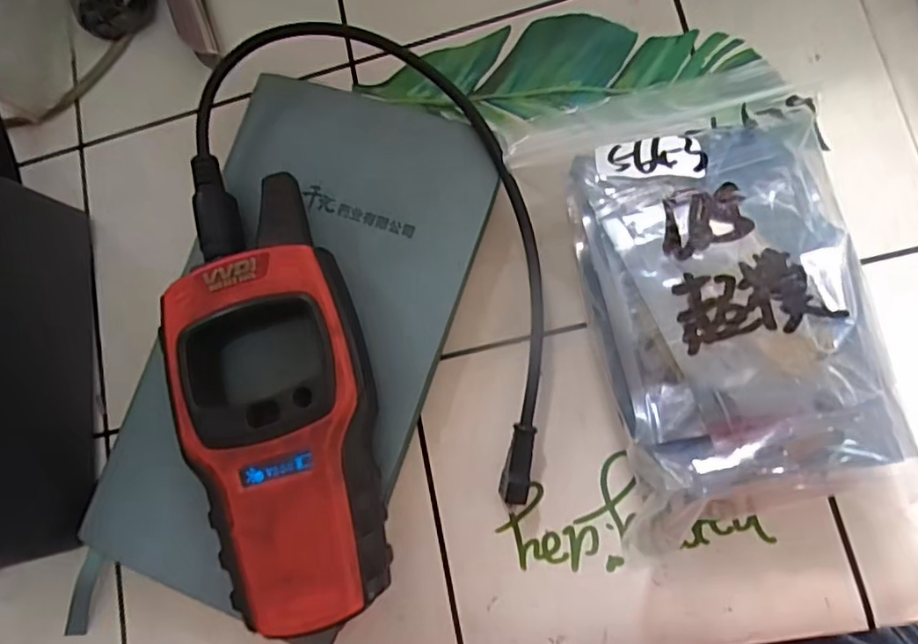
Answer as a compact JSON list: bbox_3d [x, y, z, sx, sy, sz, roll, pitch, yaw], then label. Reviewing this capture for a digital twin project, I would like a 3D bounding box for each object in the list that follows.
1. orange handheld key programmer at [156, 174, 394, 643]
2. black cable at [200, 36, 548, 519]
[{"bbox_3d":[-0.055,0.024,0.186,0.056,0.033,0.125,-17,80,7],"label":"orange handheld key programmer"},{"bbox_3d":[-0.020,-0.033,0.193,0.168,0.020,0.093,38,90,13],"label":"black cable"}]

